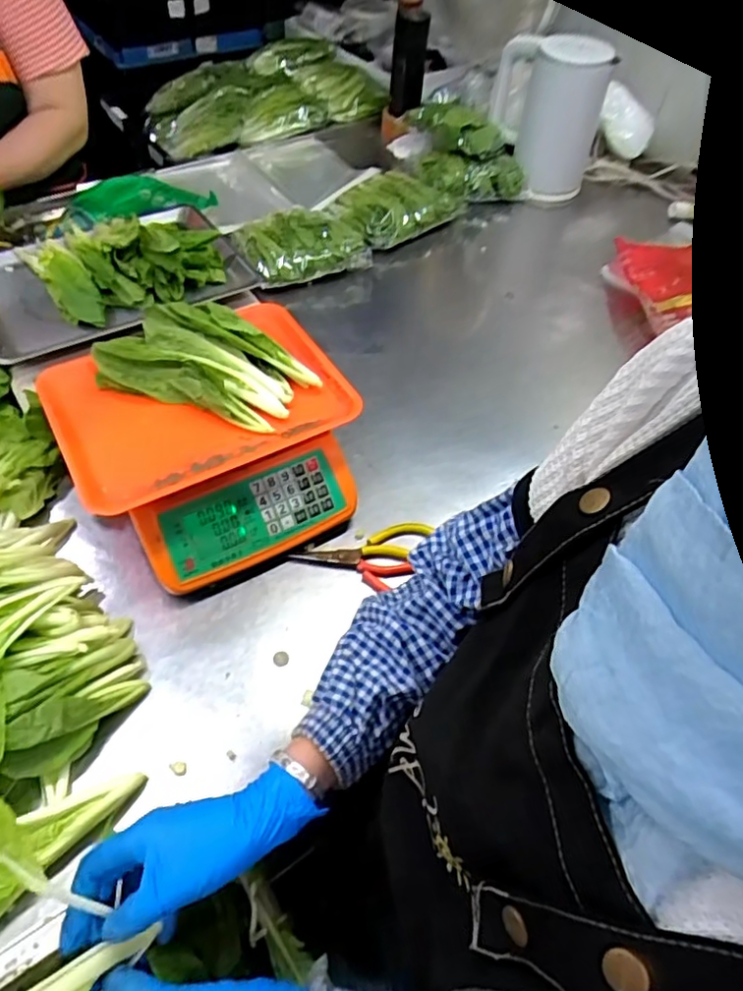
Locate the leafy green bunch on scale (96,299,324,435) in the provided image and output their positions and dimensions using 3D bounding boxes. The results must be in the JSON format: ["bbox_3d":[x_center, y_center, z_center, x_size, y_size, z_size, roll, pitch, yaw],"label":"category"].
[{"bbox_3d":[-0.184,-0.155,0.681,0.232,0.057,0.123,17,53,9],"label":"leafy green bunch on scale"}]

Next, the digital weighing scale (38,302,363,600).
[{"bbox_3d":[-0.183,-0.067,0.701,0.305,0.110,0.288,-23,57,-20],"label":"digital weighing scale"}]

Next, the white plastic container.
[{"bbox_3d":[0.317,-0.698,1.122,0.201,0.248,0.127,14,53,7],"label":"white plastic container"}]

